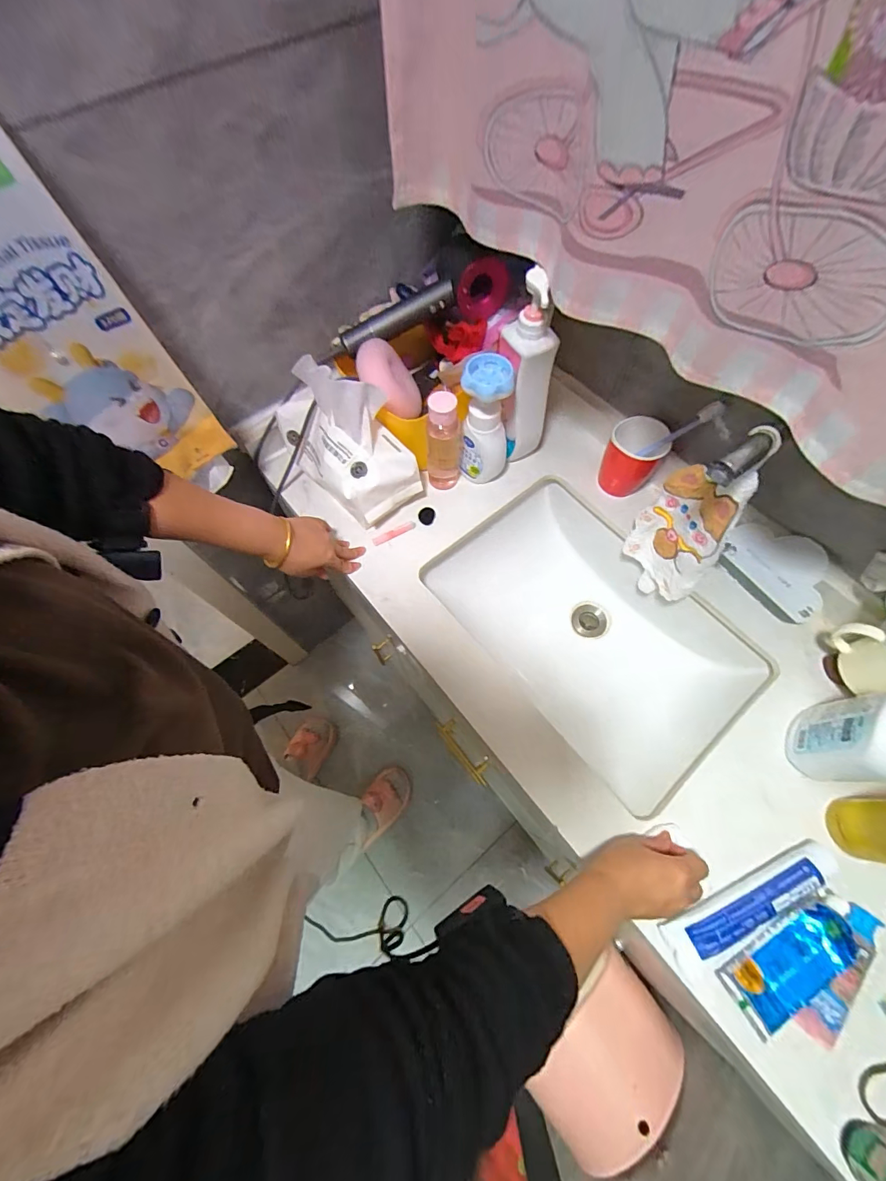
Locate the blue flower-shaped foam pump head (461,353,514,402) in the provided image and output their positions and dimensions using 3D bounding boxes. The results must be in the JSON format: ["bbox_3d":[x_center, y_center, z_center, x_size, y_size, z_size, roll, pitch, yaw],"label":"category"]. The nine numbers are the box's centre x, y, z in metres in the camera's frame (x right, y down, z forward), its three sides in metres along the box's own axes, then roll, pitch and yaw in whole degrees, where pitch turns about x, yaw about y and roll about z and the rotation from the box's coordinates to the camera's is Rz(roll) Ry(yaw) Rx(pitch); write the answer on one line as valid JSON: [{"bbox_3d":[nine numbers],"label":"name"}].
[{"bbox_3d":[0.061,-0.278,0.561,0.066,0.032,0.053,15,67,8],"label":"blue flower-shaped foam pump head"}]

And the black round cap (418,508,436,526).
[{"bbox_3d":[-0.025,-0.116,0.668,0.025,0.008,0.028,6,66,4],"label":"black round cap"}]

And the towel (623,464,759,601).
[{"bbox_3d":[0.313,-0.072,0.567,0.027,0.230,0.114,-28,68,-10],"label":"towel"}]

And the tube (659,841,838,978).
[{"bbox_3d":[0.329,0.330,0.455,0.204,0.033,0.052,-26,68,-10],"label":"tube"}]

